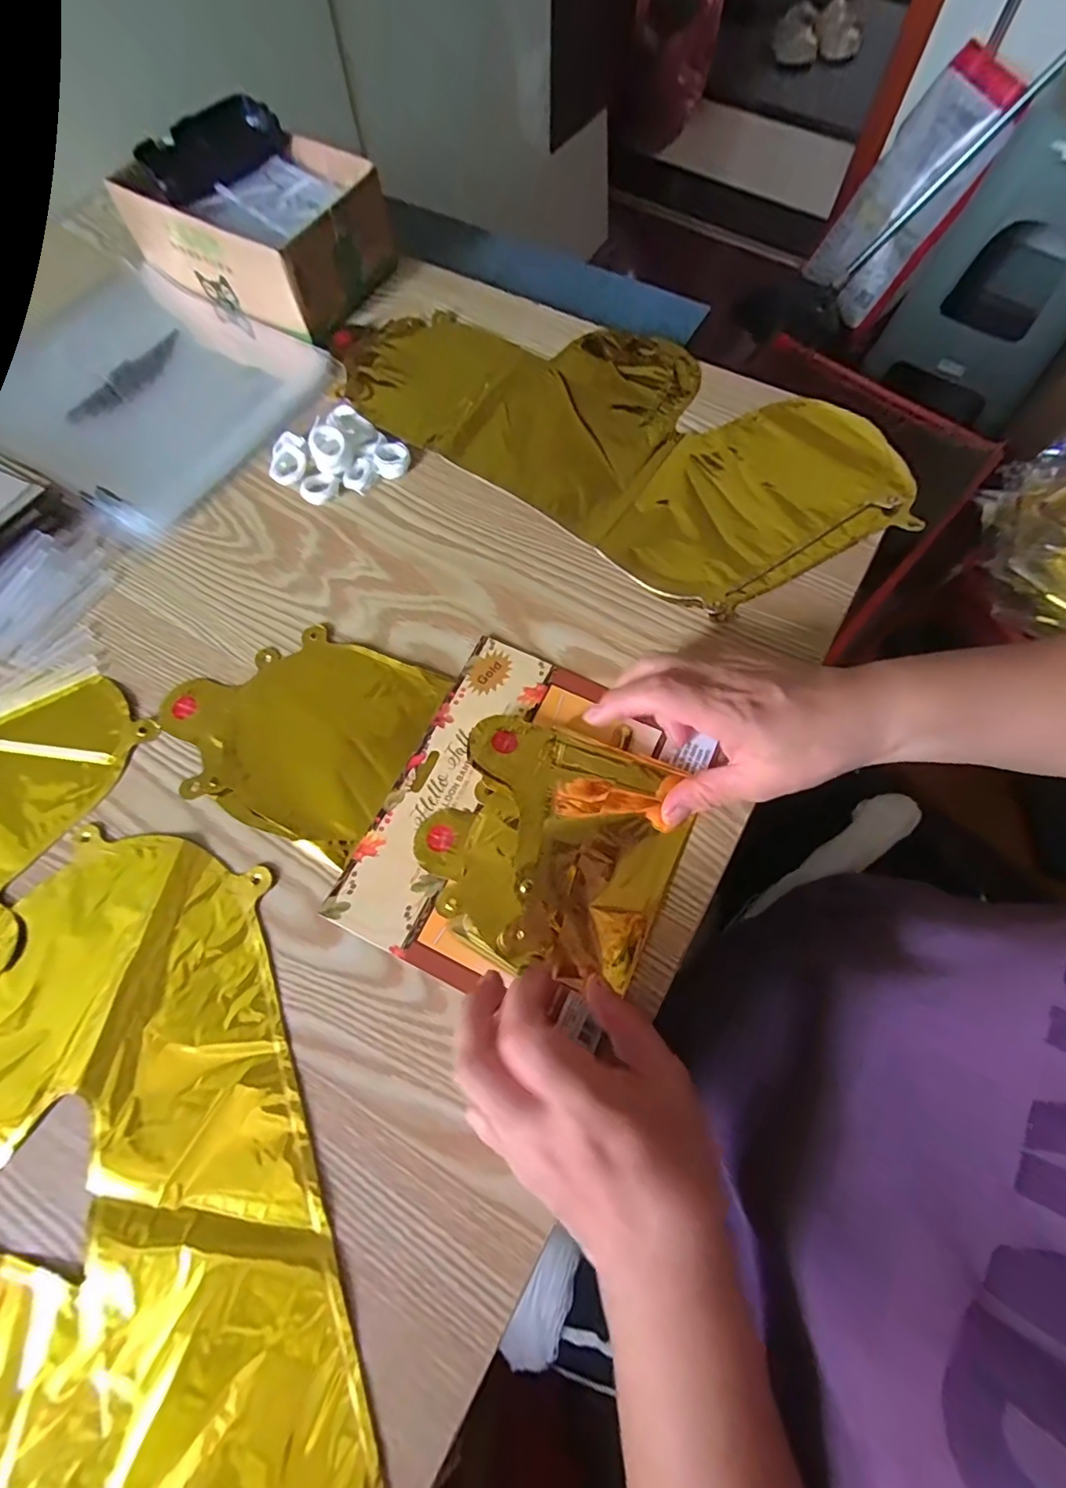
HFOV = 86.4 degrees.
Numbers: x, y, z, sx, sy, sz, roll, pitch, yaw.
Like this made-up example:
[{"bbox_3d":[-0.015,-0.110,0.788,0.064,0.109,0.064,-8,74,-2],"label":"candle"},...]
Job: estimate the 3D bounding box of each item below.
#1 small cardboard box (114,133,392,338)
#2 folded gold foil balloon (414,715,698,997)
[{"bbox_3d":[-0.219,-0.426,0.476,0.174,0.071,0.130,28,72,13],"label":"small cardboard box"},{"bbox_3d":[0.011,0.053,0.312,0.131,0.022,0.130,24,71,12],"label":"folded gold foil balloon"}]

